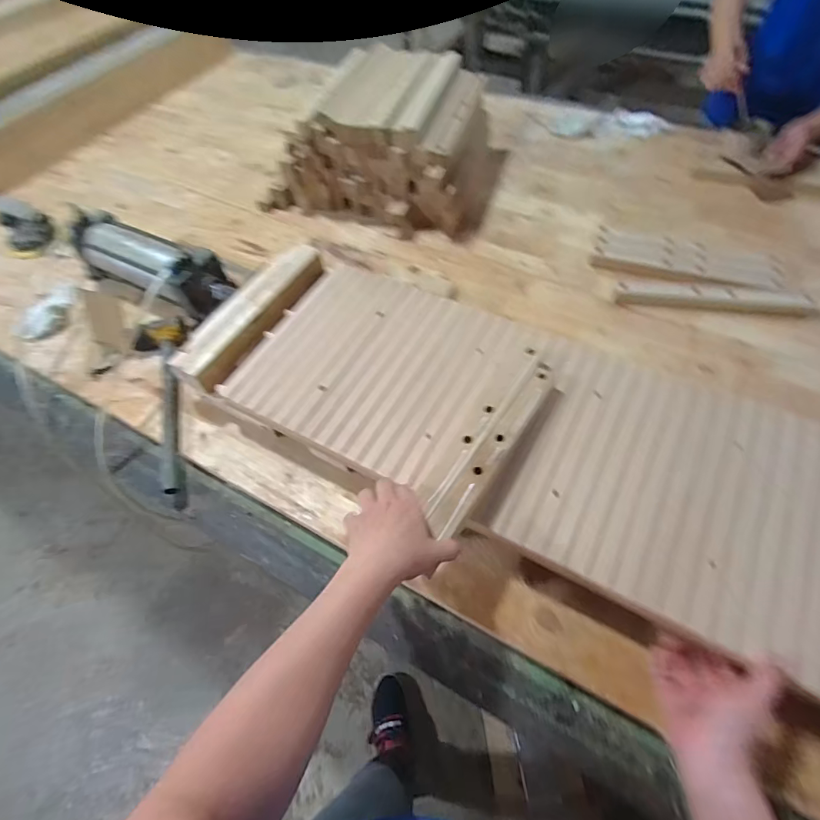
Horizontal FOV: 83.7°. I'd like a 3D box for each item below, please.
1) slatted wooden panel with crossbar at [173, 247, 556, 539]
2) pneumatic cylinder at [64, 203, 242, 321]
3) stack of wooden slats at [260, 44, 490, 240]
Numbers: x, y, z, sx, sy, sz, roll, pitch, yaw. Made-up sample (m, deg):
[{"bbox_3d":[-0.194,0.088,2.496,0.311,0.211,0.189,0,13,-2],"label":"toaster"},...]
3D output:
[{"bbox_3d":[-0.068,-0.056,0.689,0.496,0.098,0.326,28,58,20],"label":"slatted wooden panel with crossbar"},{"bbox_3d":[-0.464,-0.260,0.845,0.360,0.117,0.104,26,63,20],"label":"pneumatic cylinder"},{"bbox_3d":[-0.057,-0.566,0.967,0.492,0.194,0.343,9,59,12],"label":"stack of wooden slats"}]

